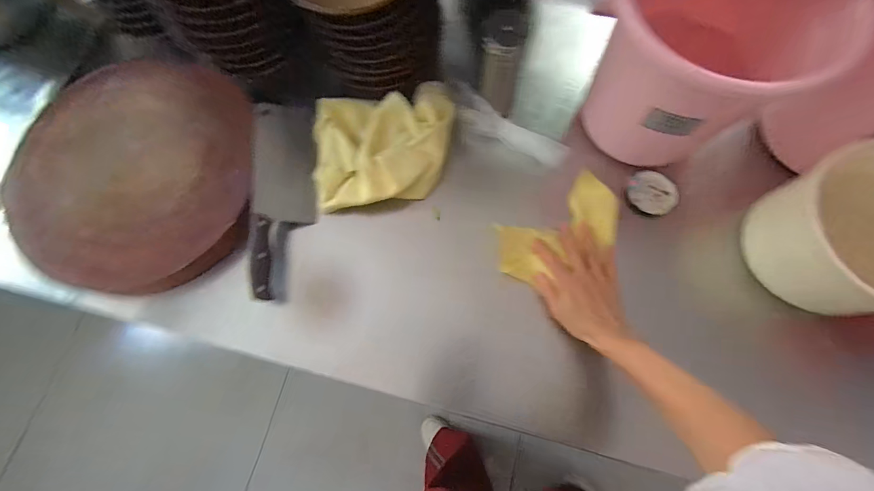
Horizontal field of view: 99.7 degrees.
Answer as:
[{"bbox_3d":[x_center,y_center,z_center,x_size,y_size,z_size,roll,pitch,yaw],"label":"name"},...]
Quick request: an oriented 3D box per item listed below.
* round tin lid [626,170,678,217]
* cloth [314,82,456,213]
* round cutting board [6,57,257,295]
[{"bbox_3d":[0.322,-0.078,0.552,0.068,0.017,0.061,27,85,21],"label":"round tin lid"},{"bbox_3d":[-0.079,-0.156,0.562,0.227,0.049,0.179,-11,75,-1],"label":"cloth"},{"bbox_3d":[-0.449,-0.109,0.559,0.338,0.052,0.352,0,75,2],"label":"round cutting board"}]

